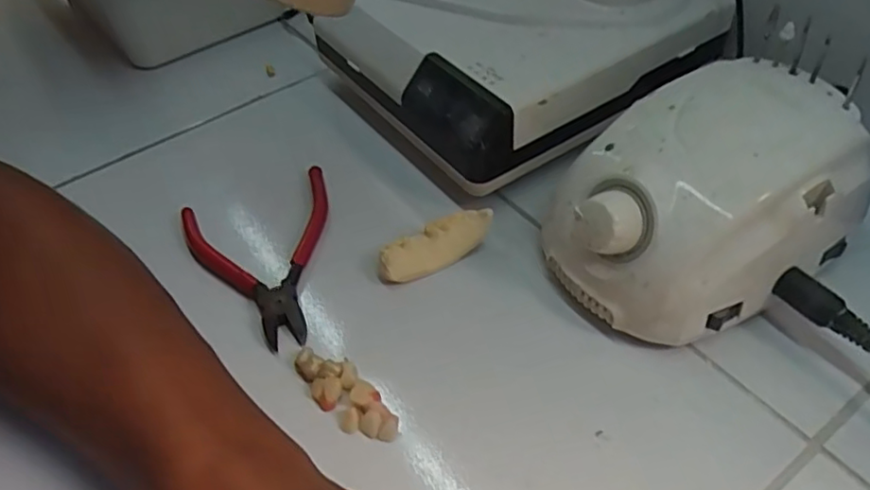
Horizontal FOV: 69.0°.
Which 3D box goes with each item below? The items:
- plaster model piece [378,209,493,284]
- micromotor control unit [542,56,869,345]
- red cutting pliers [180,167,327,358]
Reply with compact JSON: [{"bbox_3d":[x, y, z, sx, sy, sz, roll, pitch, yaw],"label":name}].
[{"bbox_3d":[0.000,0.001,0.345,0.064,0.022,0.016,-25,51,-17],"label":"plaster model piece"},{"bbox_3d":[0.130,-0.019,0.308,0.131,0.081,0.095,-27,51,-19],"label":"micromotor control unit"},{"bbox_3d":[-0.089,0.008,0.347,0.083,0.013,0.109,-19,49,-12],"label":"red cutting pliers"}]

